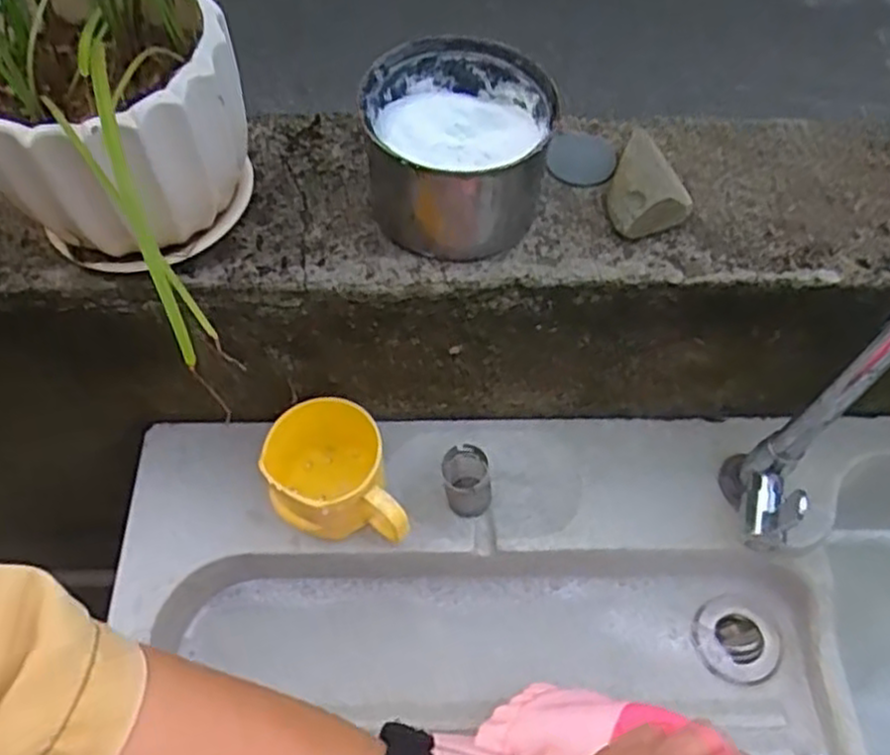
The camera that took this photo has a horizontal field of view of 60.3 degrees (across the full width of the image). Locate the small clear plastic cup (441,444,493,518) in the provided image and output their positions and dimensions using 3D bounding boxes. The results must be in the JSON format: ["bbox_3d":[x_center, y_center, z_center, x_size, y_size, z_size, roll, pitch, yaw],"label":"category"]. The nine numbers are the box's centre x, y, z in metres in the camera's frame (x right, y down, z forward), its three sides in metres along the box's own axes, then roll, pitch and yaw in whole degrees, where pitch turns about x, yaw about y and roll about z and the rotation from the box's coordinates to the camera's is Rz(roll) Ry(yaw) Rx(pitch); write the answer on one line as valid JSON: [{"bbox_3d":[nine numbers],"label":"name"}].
[{"bbox_3d":[0.015,0.068,0.504,0.028,0.039,0.034,-13,61,-8],"label":"small clear plastic cup"}]

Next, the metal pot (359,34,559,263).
[{"bbox_3d":[0.007,-0.126,0.427,0.097,0.074,0.095,0,60,-1],"label":"metal pot"}]

